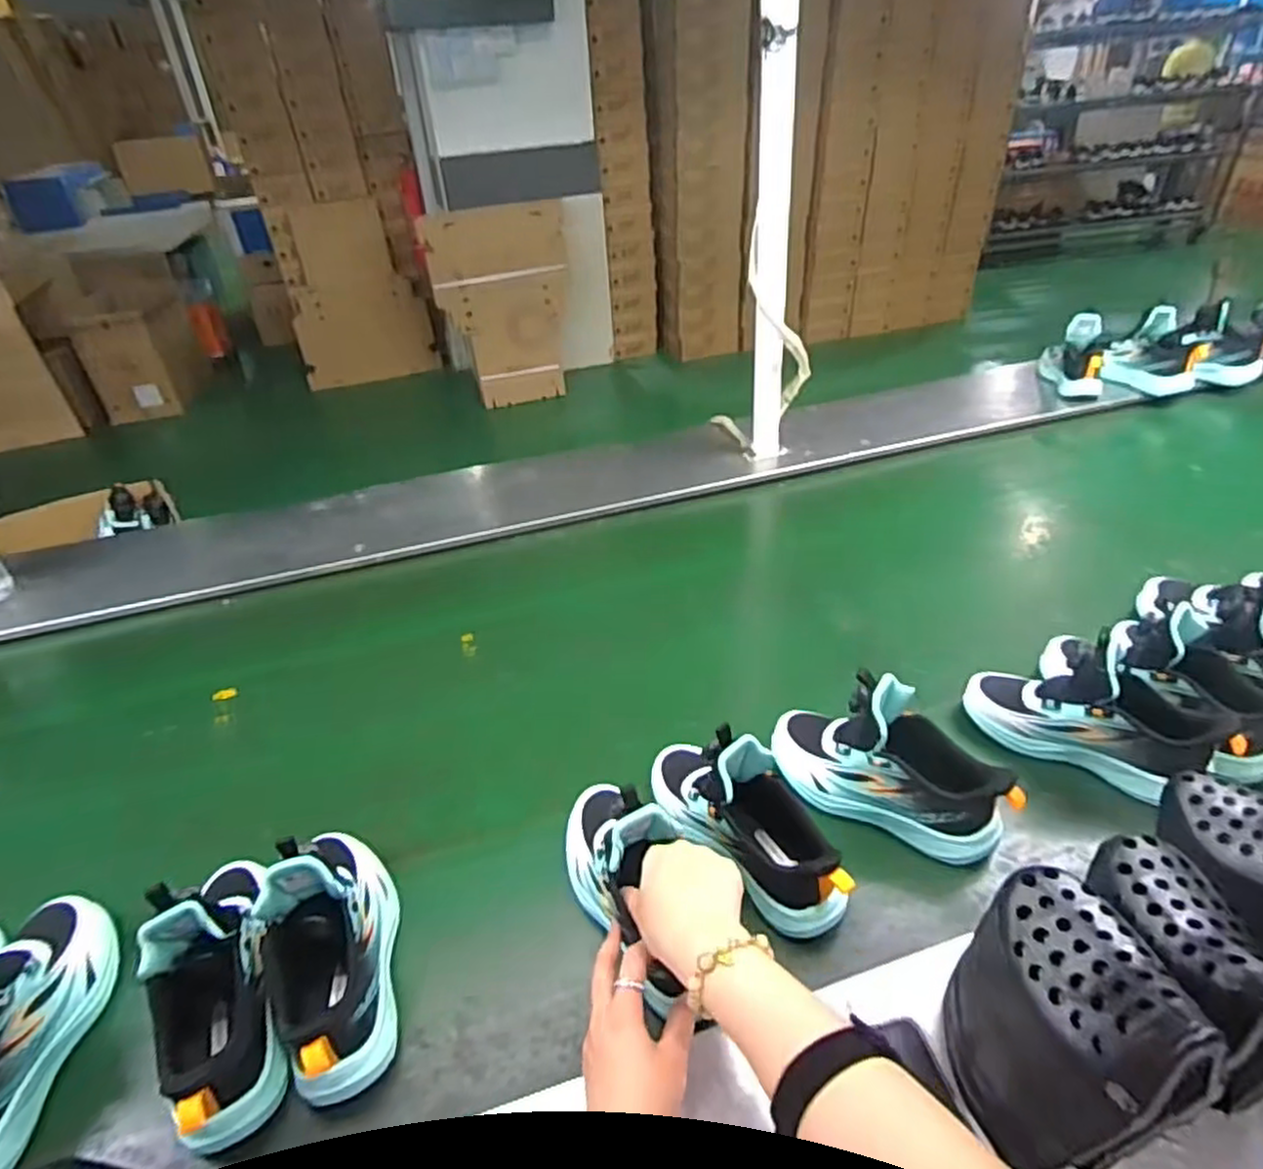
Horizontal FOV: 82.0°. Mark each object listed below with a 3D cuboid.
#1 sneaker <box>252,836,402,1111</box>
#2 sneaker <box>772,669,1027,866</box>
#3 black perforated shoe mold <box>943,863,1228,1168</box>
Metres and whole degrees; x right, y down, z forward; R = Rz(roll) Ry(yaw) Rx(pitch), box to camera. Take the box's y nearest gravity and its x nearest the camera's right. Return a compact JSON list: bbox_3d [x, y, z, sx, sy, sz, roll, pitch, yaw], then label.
[{"bbox_3d":[-0.232,0.266,0.563,0.095,0.116,0.203,-12,37,-9],"label":"sneaker"},{"bbox_3d":[0.238,0.159,0.672,0.221,0.112,0.089,14,41,25],"label":"sneaker"},{"bbox_3d":[0.260,0.270,0.440,0.085,0.167,0.133,-2,36,5],"label":"black perforated shoe mold"}]

